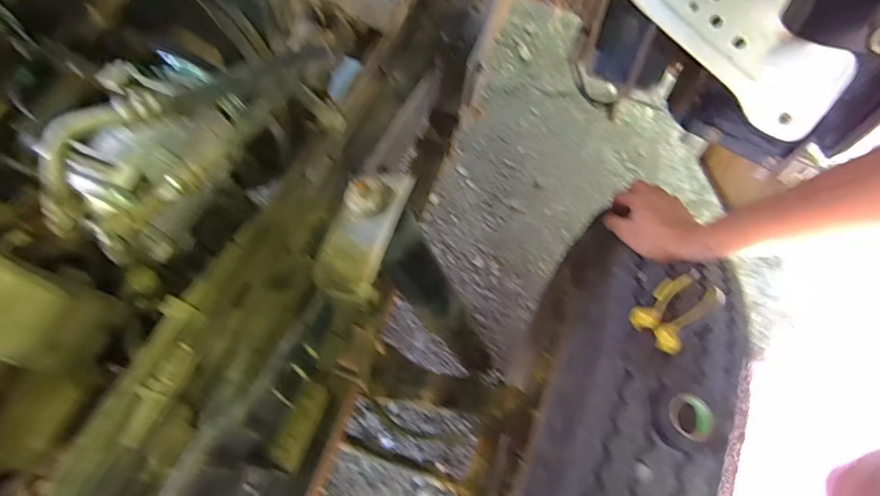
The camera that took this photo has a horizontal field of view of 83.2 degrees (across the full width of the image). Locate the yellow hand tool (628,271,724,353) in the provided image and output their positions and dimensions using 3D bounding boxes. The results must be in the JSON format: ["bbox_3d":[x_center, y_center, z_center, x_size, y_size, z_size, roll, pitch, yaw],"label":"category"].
[{"bbox_3d":[0.265,0.061,0.543,0.130,0.023,0.056,-28,69,-29],"label":"yellow hand tool"}]

